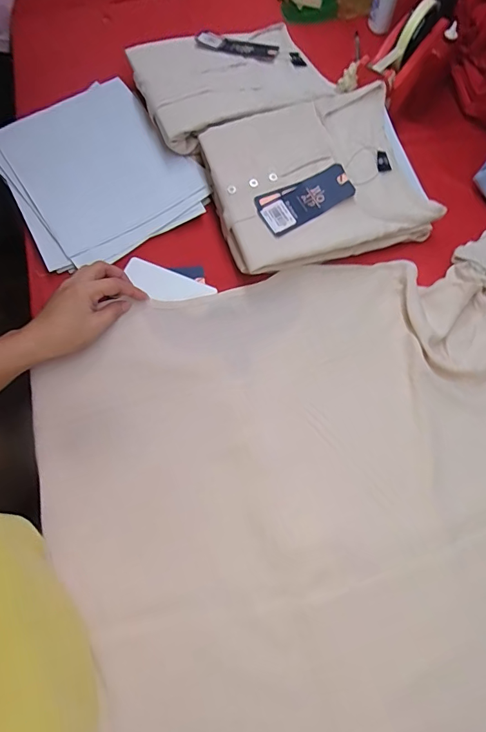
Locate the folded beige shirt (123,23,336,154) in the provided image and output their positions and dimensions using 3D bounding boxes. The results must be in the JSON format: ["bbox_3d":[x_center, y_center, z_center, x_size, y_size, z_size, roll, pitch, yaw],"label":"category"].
[{"bbox_3d":[-0.022,-0.417,0.597,0.255,0.035,0.223,-13,69,-11],"label":"folded beige shirt"}]

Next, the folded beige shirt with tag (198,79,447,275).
[{"bbox_3d":[0.091,-0.238,0.542,0.261,0.066,0.217,-12,69,-11],"label":"folded beige shirt with tag"}]

